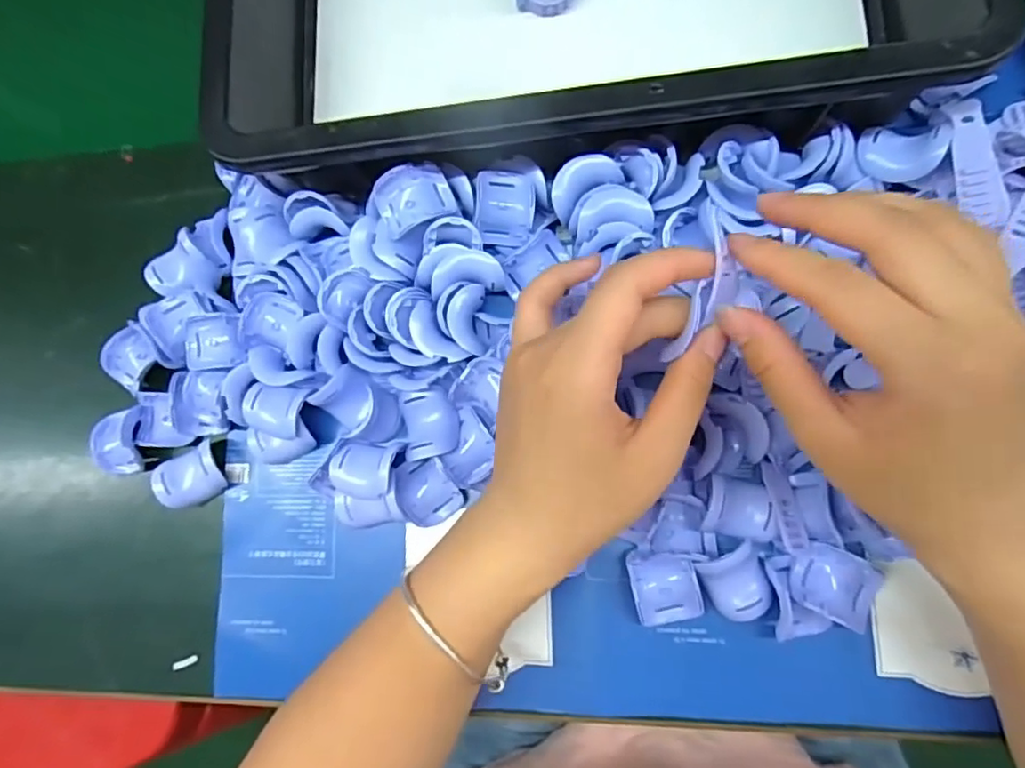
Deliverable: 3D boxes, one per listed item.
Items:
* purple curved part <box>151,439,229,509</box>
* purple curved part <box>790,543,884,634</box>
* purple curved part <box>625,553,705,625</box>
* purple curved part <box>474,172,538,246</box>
[{"bbox_3d":[-0.182,0.053,0.339,0.038,0.017,0.030,-24,78,5],"label":"purple curved part"},{"bbox_3d":[0.151,0.094,0.279,0.039,0.014,0.029,23,85,12],"label":"purple curved part"},{"bbox_3d":[0.074,0.099,0.293,0.031,0.012,0.035,-12,79,7],"label":"purple curved part"},{"bbox_3d":[-0.004,-0.092,0.315,0.031,0.020,0.038,6,108,-19],"label":"purple curved part"}]

